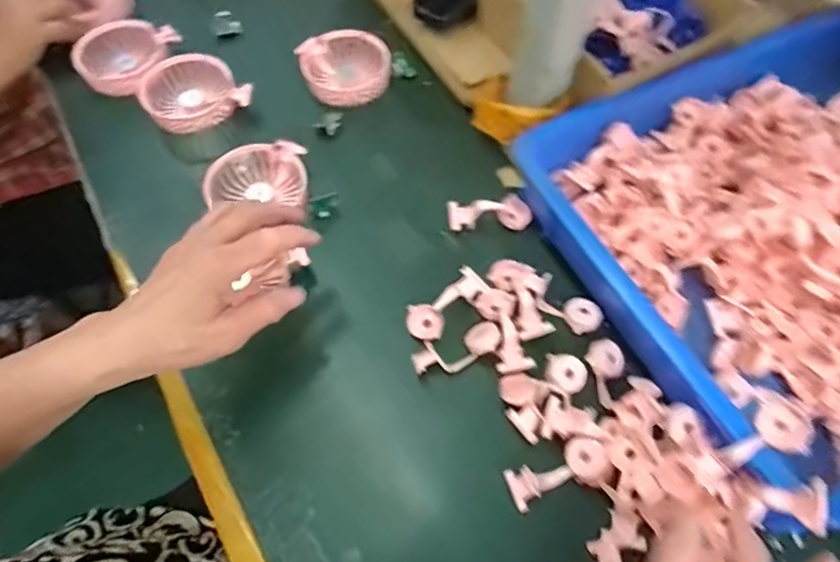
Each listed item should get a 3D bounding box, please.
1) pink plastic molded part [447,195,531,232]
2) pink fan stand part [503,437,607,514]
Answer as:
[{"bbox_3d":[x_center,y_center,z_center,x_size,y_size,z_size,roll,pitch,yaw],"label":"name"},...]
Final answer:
[{"bbox_3d":[0.065,-0.063,0.519,0.077,0.023,0.030,-2,62,-4],"label":"pink plastic molded part"},{"bbox_3d":[0.101,0.141,0.410,0.074,0.019,0.028,-30,68,8],"label":"pink fan stand part"}]

